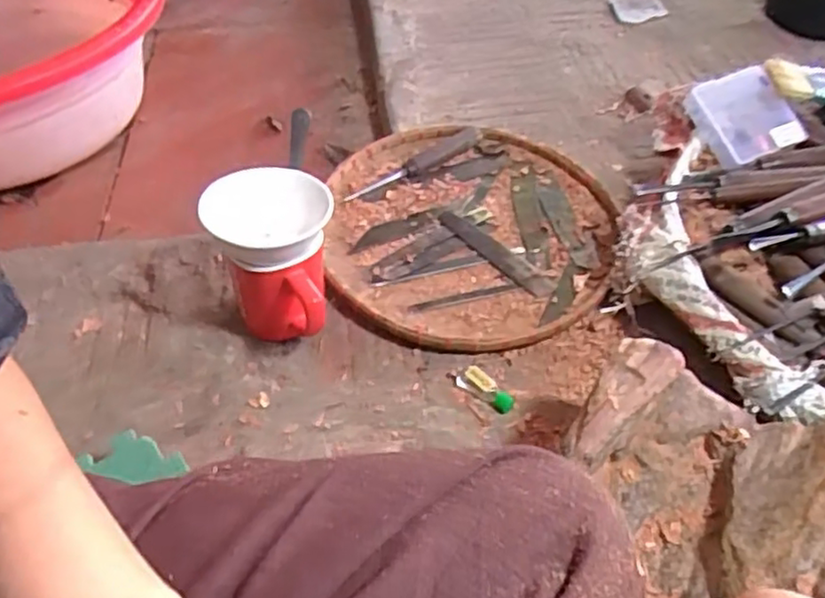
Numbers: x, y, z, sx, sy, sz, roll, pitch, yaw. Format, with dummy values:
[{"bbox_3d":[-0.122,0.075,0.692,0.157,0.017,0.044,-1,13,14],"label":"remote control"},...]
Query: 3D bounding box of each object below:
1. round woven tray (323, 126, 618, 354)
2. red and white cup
[{"bbox_3d":[0.056,-0.069,0.654,0.268,0.030,0.293,-1,48,1],"label":"round woven tray"},{"bbox_3d":[-0.104,-0.032,0.551,0.090,0.129,0.094,0,48,0],"label":"red and white cup"}]

